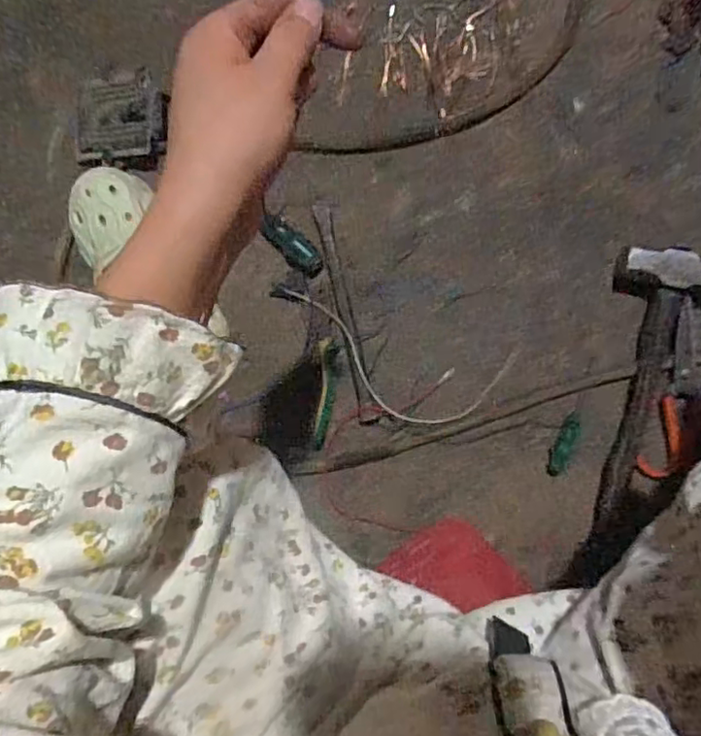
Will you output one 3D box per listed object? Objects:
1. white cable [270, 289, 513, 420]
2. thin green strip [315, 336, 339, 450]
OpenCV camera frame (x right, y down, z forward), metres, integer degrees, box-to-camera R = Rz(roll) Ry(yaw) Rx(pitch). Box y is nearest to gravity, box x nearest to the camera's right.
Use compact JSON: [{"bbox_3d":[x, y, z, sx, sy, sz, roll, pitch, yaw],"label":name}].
[{"bbox_3d":[0.034,-0.006,0.736,0.302,0.006,0.117,17,95,8],"label":"white cable"},{"bbox_3d":[-0.030,0.033,0.747,0.021,0.006,0.131,3,95,9],"label":"thin green strip"}]

